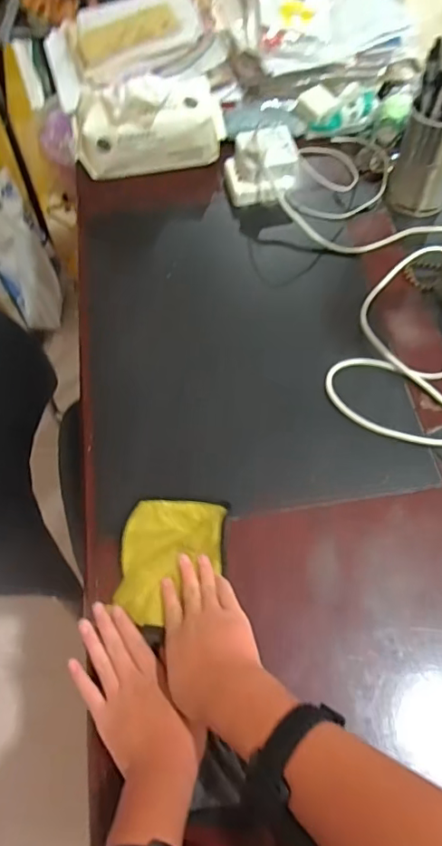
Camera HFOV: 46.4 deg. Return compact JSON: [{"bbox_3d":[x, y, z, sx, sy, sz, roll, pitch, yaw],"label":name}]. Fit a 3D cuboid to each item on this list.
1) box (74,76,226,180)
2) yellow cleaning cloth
[{"bbox_3d":[-0.120,-0.499,0.853,0.242,0.129,0.098,-10,61,-7],"label":"box"},{"bbox_3d":[-0.053,0.150,0.562,0.116,0.022,0.147,3,60,1],"label":"yellow cleaning cloth"}]

